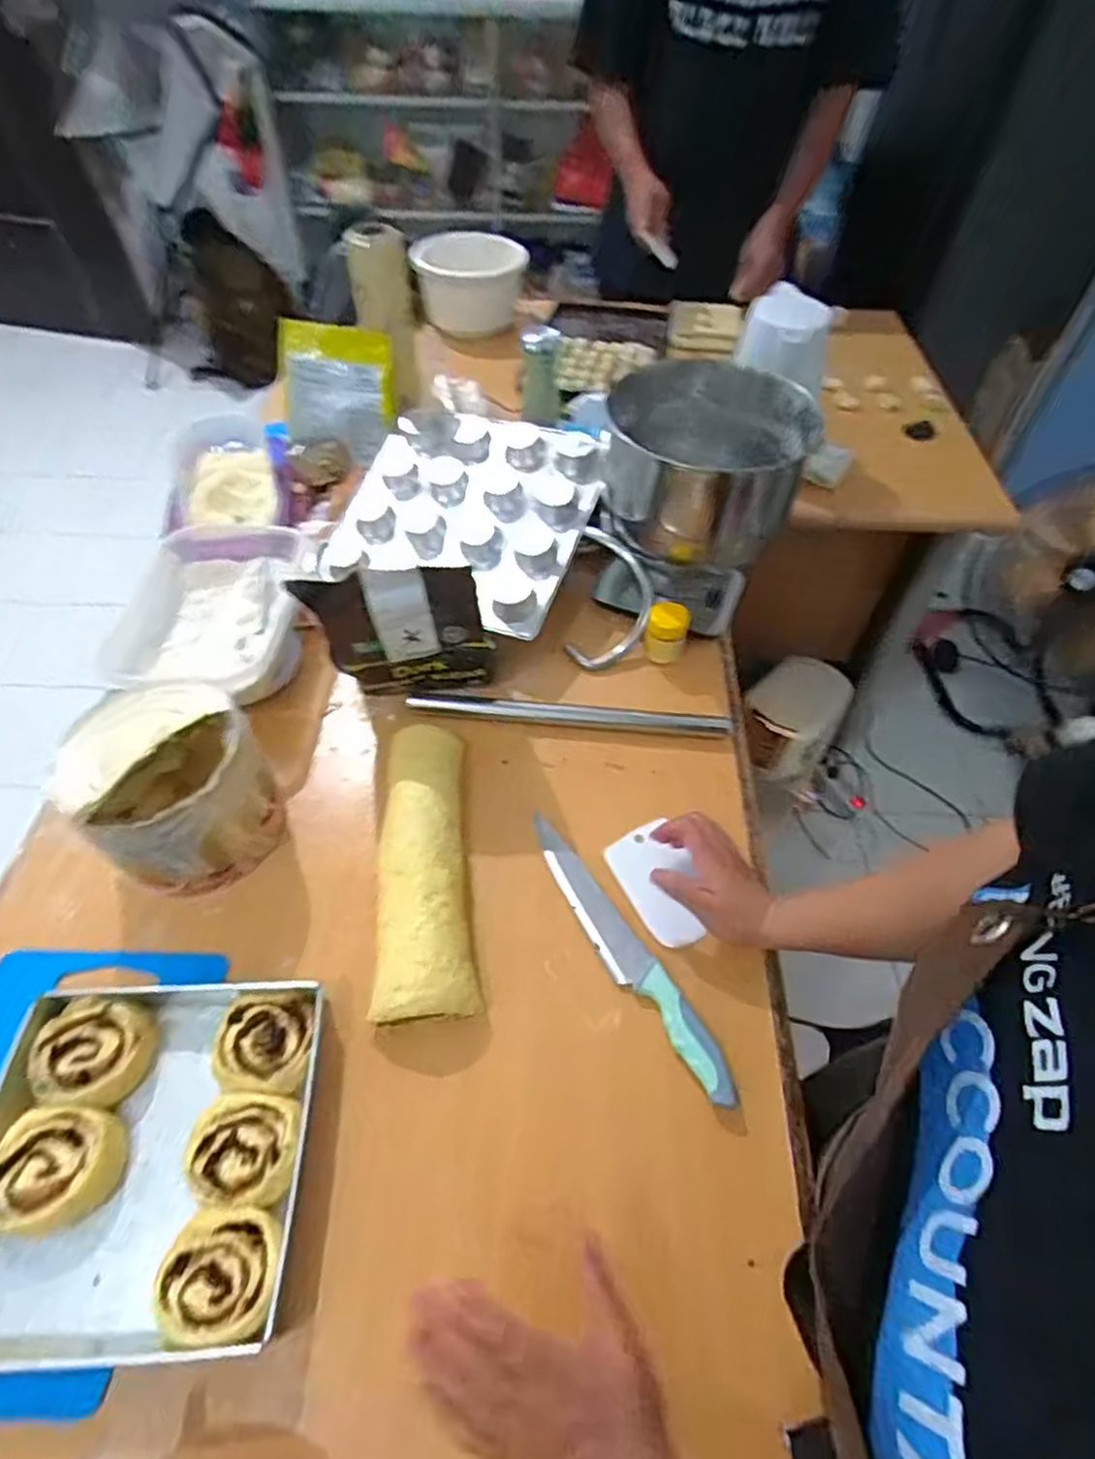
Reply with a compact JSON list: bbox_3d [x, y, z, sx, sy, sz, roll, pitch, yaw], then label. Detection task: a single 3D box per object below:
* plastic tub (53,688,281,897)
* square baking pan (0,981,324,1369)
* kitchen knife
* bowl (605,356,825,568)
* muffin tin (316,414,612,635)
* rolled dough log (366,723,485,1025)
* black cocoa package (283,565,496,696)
[{"bbox_3d":[-0.335,0.056,0.631,0.145,0.167,0.136,1,52,-1],"label":"plastic tub"},{"bbox_3d":[-0.301,0.317,0.515,0.237,0.037,0.239,-1,53,-2],"label":"square baking pan"},{"bbox_3d":[0.066,0.190,0.623,0.038,0.021,0.297,-27,58,-20],"label":"kitchen knife"},{"bbox_3d":[0.180,-0.294,0.826,0.227,0.173,0.214,10,53,6],"label":"bowl"},{"bbox_3d":[-0.099,-0.276,0.862,0.290,0.033,0.283,19,73,15],"label":"muffin tin"},{"bbox_3d":[-0.117,0.131,0.649,0.090,0.058,0.268,-5,53,-5],"label":"rolled dough log"},{"bbox_3d":[-0.146,-0.096,0.712,0.187,0.181,0.049,-12,54,-11],"label":"black cocoa package"}]

